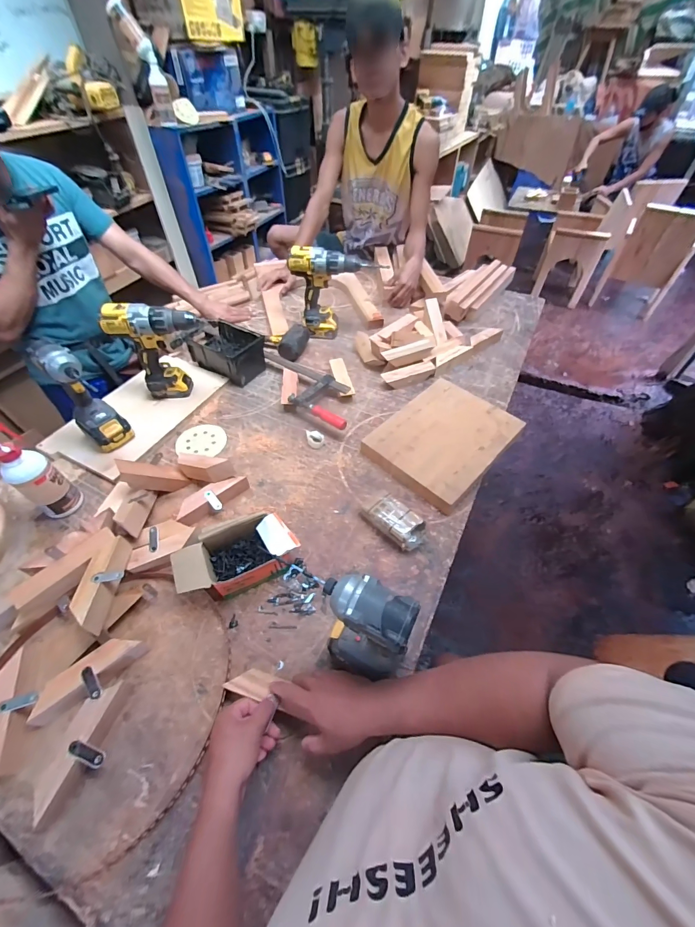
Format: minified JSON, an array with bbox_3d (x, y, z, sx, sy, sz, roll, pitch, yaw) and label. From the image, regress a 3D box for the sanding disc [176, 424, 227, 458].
[{"bbox_3d":[-0.365,-0.059,0.892,0.119,0.008,0.103,5,52,2],"label":"sanding disc"}]

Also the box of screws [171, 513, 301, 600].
[{"bbox_3d":[-0.201,0.169,0.654,0.204,0.071,0.116,-22,55,-17],"label":"box of screws"}]

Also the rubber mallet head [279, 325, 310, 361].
[{"bbox_3d":[-0.166,-0.375,1.102,0.064,0.066,0.136,14,53,11],"label":"rubber mallet head"}]

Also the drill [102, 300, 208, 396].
[{"bbox_3d":[-0.451,-0.285,0.893,0.201,0.239,0.089,-6,52,-5],"label":"drill"}]

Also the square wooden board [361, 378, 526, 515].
[{"bbox_3d":[0.236,-0.065,0.868,0.259,0.045,0.338,37,60,26],"label":"square wooden board"}]

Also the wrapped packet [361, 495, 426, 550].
[{"bbox_3d":[0.096,0.114,0.716,0.132,0.045,0.074,35,59,25],"label":"wrapped packet"}]

